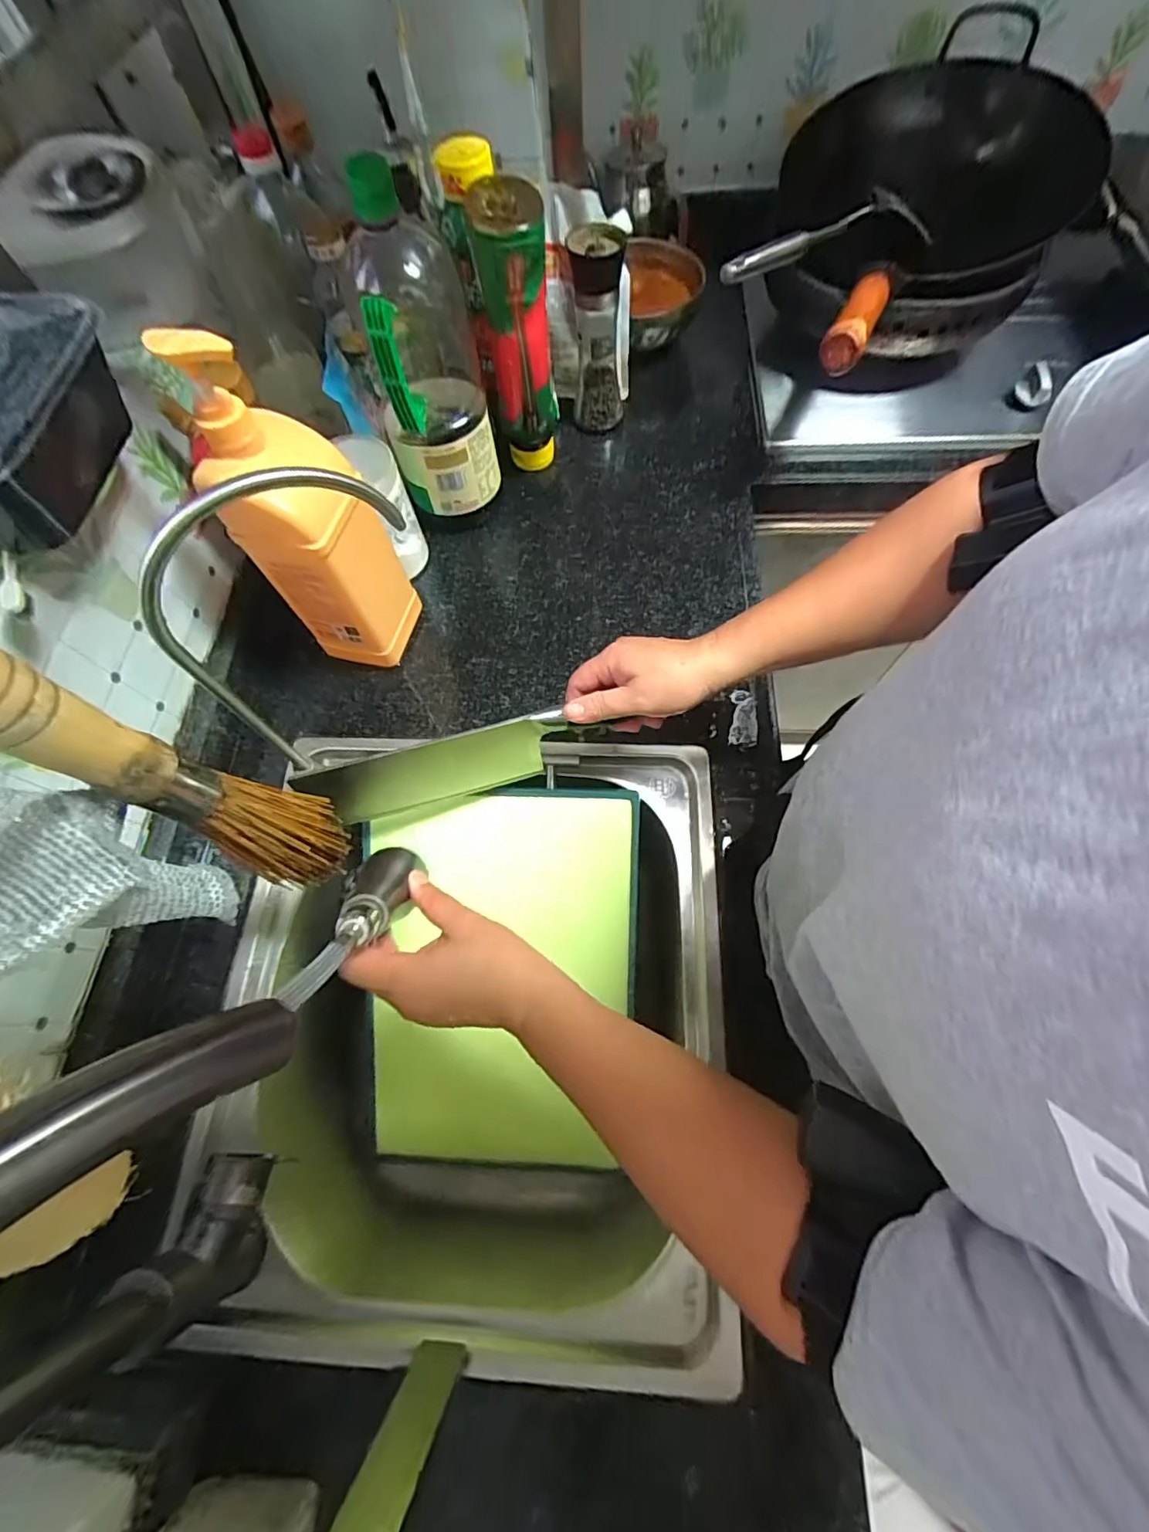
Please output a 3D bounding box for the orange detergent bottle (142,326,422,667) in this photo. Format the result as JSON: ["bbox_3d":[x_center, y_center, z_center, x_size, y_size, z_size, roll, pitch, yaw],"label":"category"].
[{"bbox_3d":[-0.218,-0.198,0.461,0.084,0.287,0.091,3,67,4],"label":"orange detergent bottle"}]

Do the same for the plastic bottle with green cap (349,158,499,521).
[{"bbox_3d":[-0.142,-0.379,0.514,0.099,0.262,0.092,-11,67,-2],"label":"plastic bottle with green cap"}]

